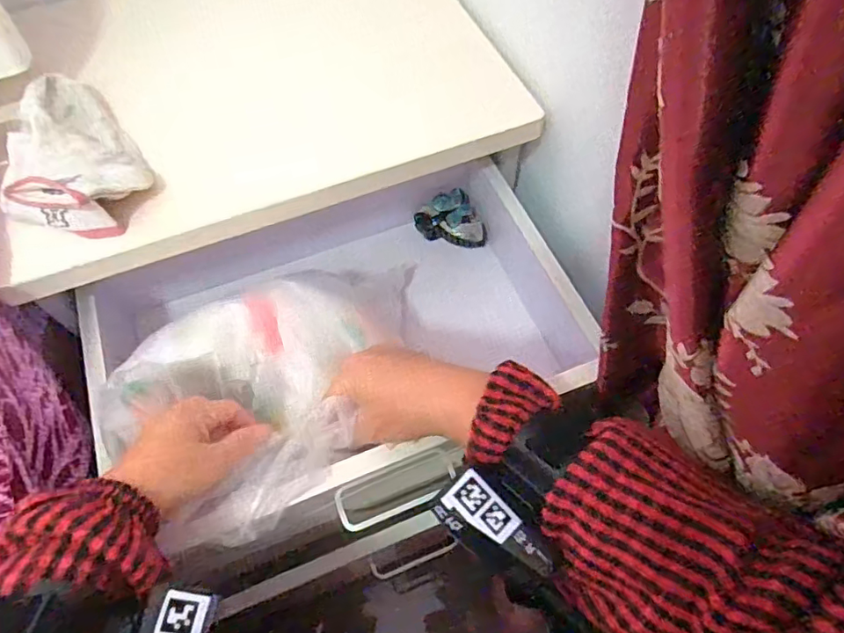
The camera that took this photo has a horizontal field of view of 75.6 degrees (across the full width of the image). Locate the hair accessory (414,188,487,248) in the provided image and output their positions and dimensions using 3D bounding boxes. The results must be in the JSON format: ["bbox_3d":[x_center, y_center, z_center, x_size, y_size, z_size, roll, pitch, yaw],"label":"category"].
[{"bbox_3d":[0.034,-0.106,0.594,0.082,0.039,0.047,25,64,14],"label":"hair accessory"}]

